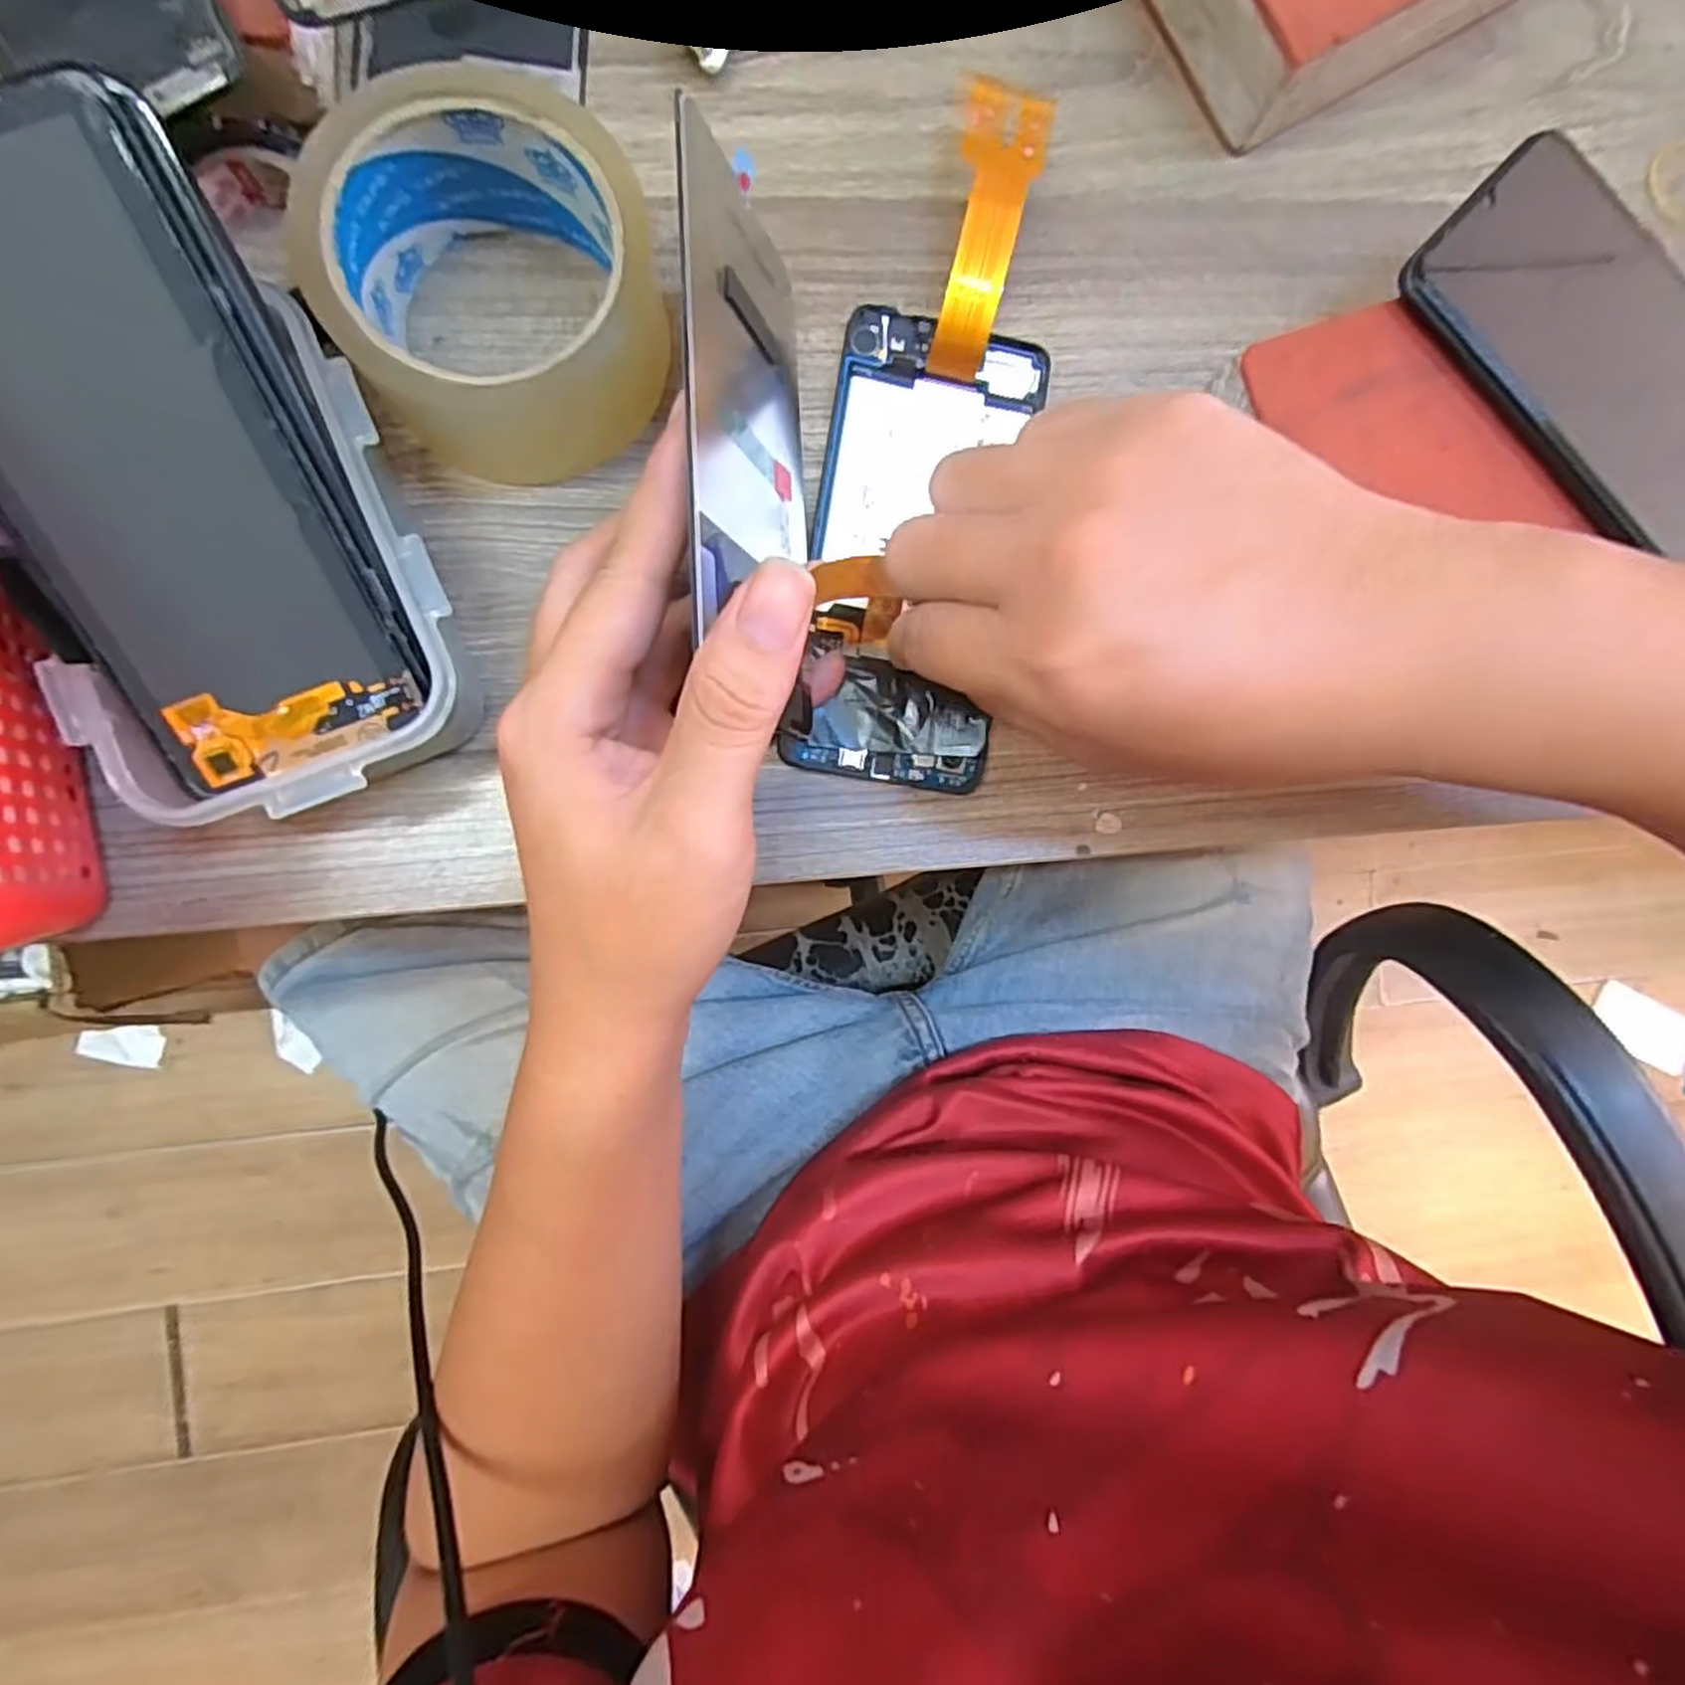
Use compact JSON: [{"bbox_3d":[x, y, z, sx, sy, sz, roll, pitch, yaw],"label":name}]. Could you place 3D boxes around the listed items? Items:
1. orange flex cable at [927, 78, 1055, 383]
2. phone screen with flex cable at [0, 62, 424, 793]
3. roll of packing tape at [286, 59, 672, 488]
[{"bbox_3d":[0.050,-0.209,0.277,0.028,0.023,0.090,8,90,-6],"label":"orange flex cable"},{"bbox_3d":[-0.175,-0.094,0.203,0.067,0.009,0.152,-20,112,-5],"label":"phone screen with flex cable"},{"bbox_3d":[-0.106,-0.171,0.248,0.094,0.053,0.089,0,91,-6],"label":"roll of packing tape"}]

